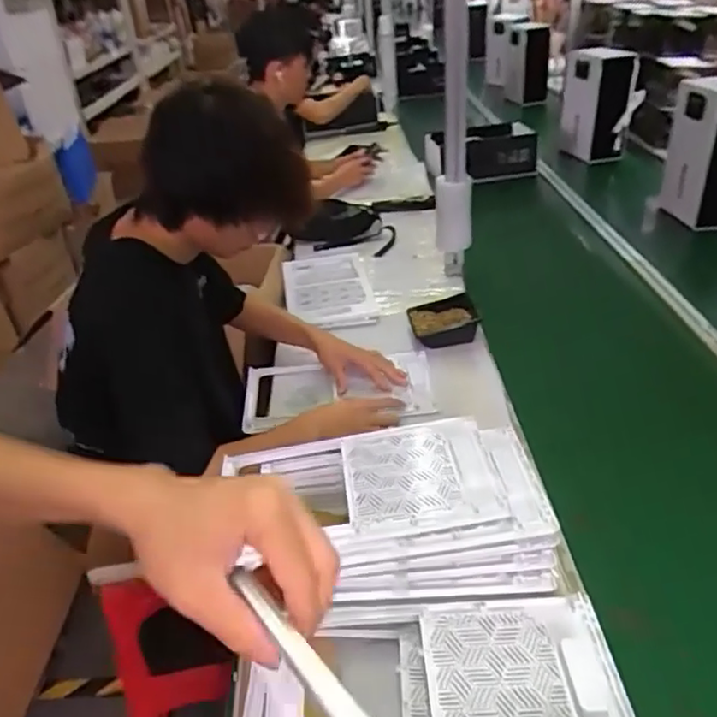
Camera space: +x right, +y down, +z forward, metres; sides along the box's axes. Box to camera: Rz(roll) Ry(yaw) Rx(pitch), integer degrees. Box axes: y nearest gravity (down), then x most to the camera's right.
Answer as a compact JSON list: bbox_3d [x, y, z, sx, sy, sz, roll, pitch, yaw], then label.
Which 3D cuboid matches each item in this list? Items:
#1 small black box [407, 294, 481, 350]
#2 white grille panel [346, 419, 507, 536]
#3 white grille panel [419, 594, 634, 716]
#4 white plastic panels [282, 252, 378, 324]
[{"bbox_3d":[0.178,-0.077,1.341,0.137,0.047,0.129,-9,33,-3],"label":"small black box"},{"bbox_3d":[0.075,0.142,0.823,0.183,0.016,0.195,-8,33,0],"label":"white grille panel"},{"bbox_3d":[0.170,0.333,0.656,0.195,0.025,0.196,-6,33,2],"label":"white grille panel"},{"bbox_3d":[-0.078,-0.186,1.575,0.200,0.031,0.373,-9,33,-3],"label":"white plastic panels"}]

